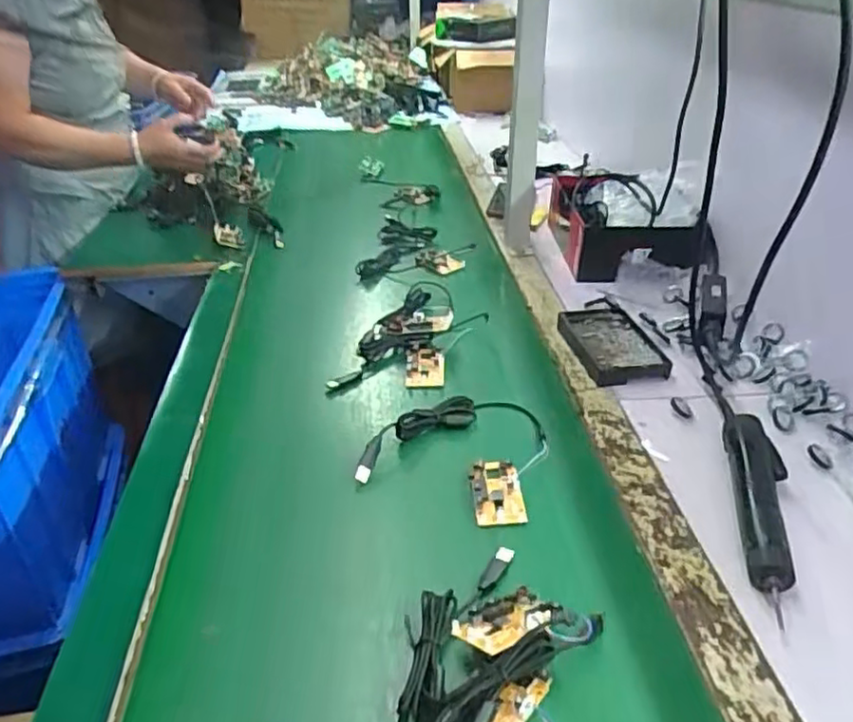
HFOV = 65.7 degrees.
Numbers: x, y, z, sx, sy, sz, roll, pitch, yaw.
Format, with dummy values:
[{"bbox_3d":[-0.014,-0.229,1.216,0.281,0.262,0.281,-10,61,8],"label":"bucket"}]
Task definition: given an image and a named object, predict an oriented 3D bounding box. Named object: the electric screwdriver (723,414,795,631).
[{"bbox_3d":[0.293,0.124,0.577,0.045,0.032,0.220,7,34,14],"label":"electric screwdriver"}]

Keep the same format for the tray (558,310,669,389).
[{"bbox_3d":[0.222,-0.020,0.795,0.090,0.019,0.135,-7,33,-8],"label":"tray"}]

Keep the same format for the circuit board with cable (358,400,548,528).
[{"bbox_3d":[0.043,0.080,0.657,0.159,0.027,0.173,15,36,24],"label":"circuit board with cable"}]

